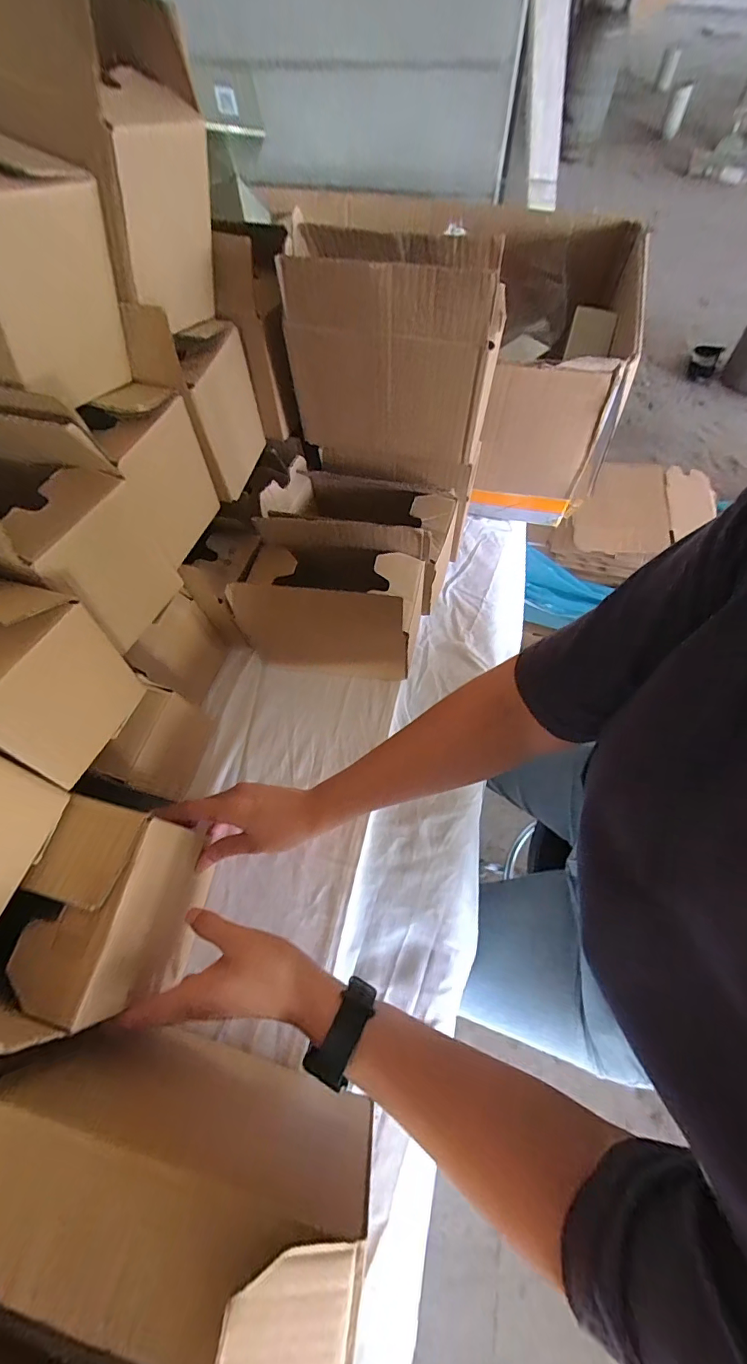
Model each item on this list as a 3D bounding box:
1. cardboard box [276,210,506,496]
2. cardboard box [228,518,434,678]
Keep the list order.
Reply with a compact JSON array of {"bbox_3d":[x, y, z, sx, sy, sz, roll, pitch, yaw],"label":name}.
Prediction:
[{"bbox_3d":[0.020,-0.287,0.431,0.177,0.194,0.083,13,64,8],"label":"cardboard box"},{"bbox_3d":[-0.038,-0.087,0.495,0.188,0.157,0.099,8,64,5],"label":"cardboard box"}]

